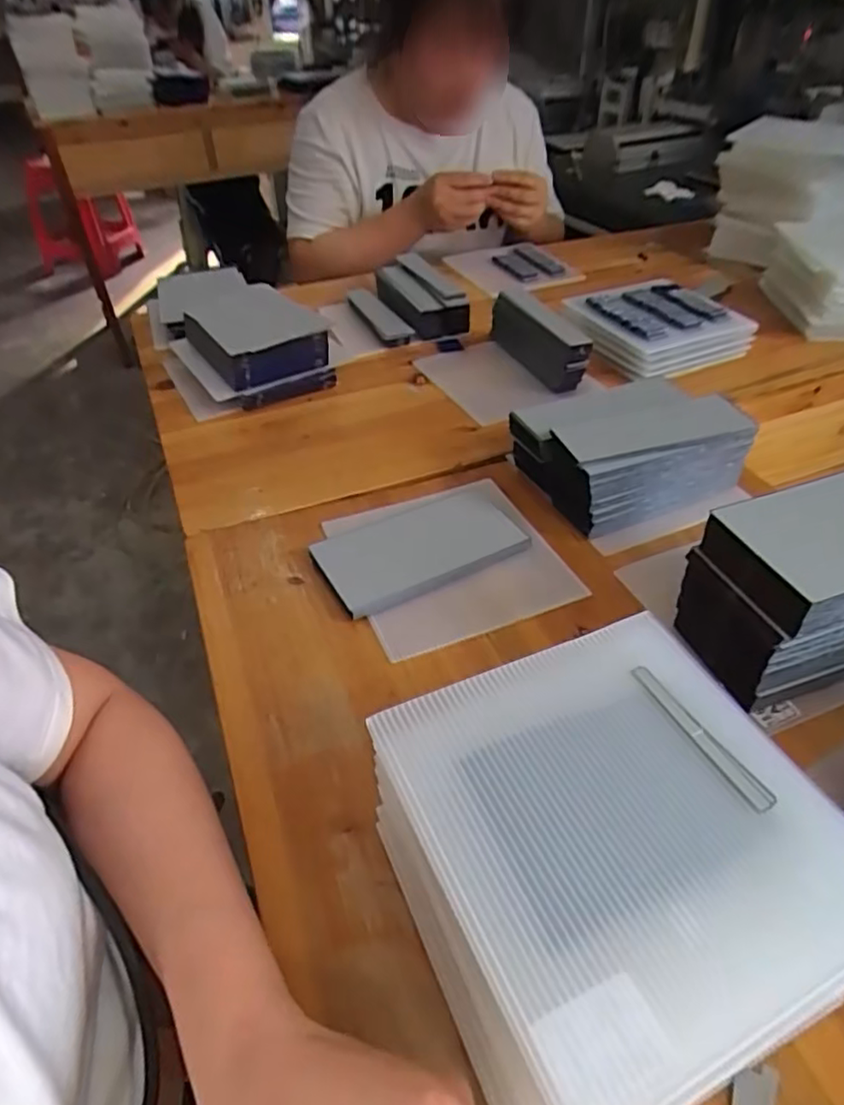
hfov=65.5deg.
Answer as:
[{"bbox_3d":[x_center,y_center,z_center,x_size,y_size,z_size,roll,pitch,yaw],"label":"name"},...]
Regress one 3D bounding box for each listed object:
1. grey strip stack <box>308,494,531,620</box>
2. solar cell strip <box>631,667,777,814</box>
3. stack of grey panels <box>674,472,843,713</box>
[{"bbox_3d":[-0.001,-0.005,0.523,0.158,0.015,0.090,-21,46,-19],"label":"grey strip stack"},{"bbox_3d":[0.123,0.079,0.291,0.011,0.004,0.078,-21,46,-19],"label":"solar cell strip"},{"bbox_3d":[0.259,0.018,0.419,0.158,0.113,0.082,-15,44,-13],"label":"stack of grey panels"}]

